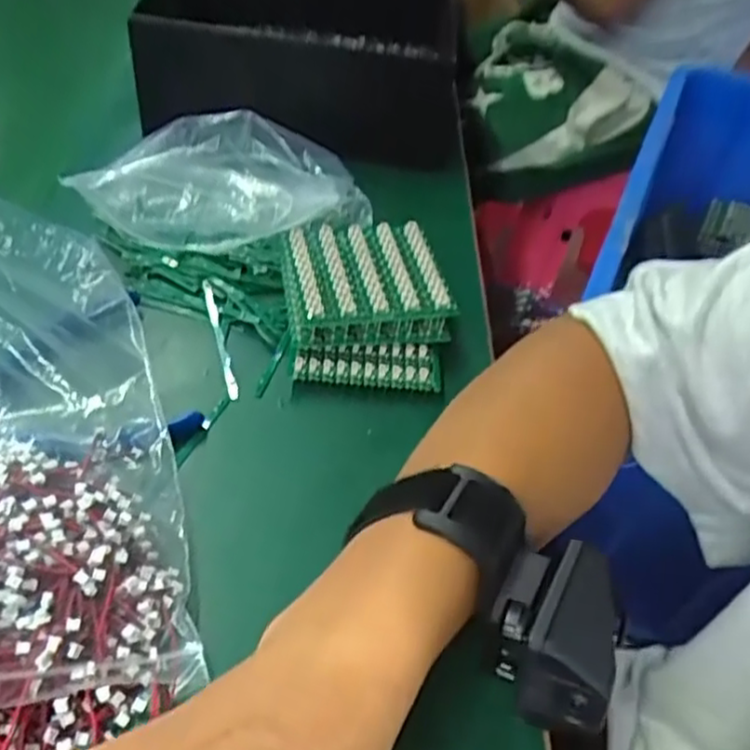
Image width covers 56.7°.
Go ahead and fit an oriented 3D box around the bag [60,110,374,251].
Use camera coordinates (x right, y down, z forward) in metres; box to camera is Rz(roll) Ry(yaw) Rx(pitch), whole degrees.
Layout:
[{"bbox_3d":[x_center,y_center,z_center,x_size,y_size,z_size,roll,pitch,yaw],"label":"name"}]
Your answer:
[{"bbox_3d":[-0.090,-0.122,0.444,0.178,0.058,0.077,-10,49,-16],"label":"bag"}]

